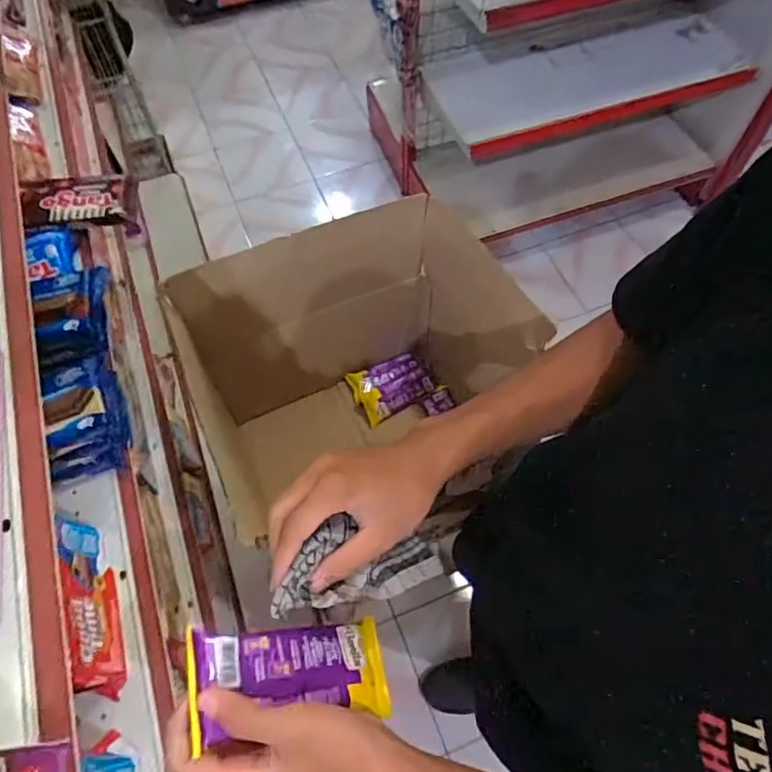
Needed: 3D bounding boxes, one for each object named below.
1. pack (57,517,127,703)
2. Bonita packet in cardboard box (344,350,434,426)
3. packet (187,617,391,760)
[{"bbox_3d":[-0.274,0.197,0.538,0.025,0.065,0.162,-17,62,-8],"label":"pack"},{"bbox_3d":[0.012,-0.001,1.163,0.149,0.040,0.106,-27,73,-9],"label":"Bonita packet in cardboard box"},{"bbox_3d":[-0.060,0.200,0.403,0.158,0.019,0.067,20,53,-38],"label":"packet"}]

